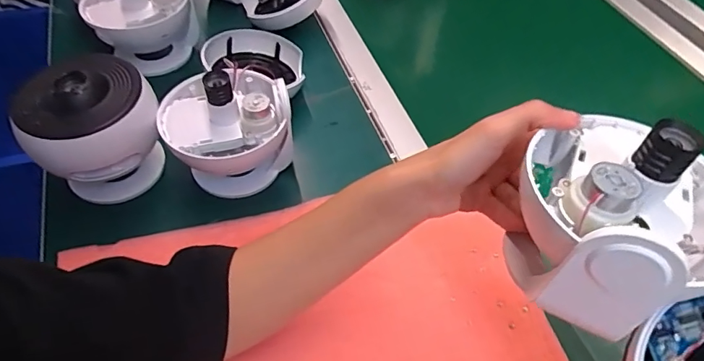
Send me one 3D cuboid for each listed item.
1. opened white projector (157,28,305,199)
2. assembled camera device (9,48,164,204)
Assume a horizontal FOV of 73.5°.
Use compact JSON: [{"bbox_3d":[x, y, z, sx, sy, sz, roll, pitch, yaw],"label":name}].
[{"bbox_3d":[-0.116,-0.097,0.490,0.119,0.102,0.229,4,50,-1],"label":"opened white projector"},{"bbox_3d":[-0.234,-0.038,0.437,0.090,0.120,0.105,34,56,22],"label":"assembled camera device"}]

